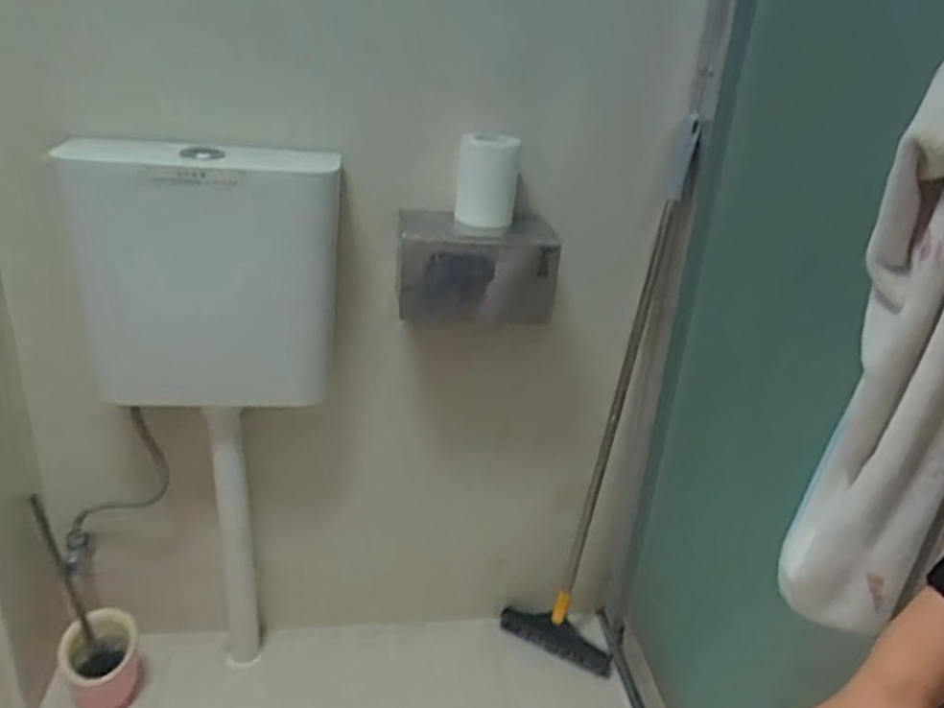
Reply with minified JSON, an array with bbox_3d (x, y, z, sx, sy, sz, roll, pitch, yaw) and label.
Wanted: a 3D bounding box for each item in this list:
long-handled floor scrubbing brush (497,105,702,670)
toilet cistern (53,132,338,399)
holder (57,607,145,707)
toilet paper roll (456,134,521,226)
[{"bbox_3d":[0.206,0.116,1.288,0.212,0.974,0.179,6,25,2],"label":"long-handled floor scrubbing brush"},{"bbox_3d":[-0.371,-0.099,1.075,0.354,0.374,0.129,2,25,-7],"label":"toilet cistern"},{"bbox_3d":[-0.617,0.526,1.251,0.122,0.144,0.093,-12,30,-32],"label":"holder"},{"bbox_3d":[0.022,-0.249,1.075,0.083,0.132,0.070,7,25,3],"label":"toilet paper roll"}]

